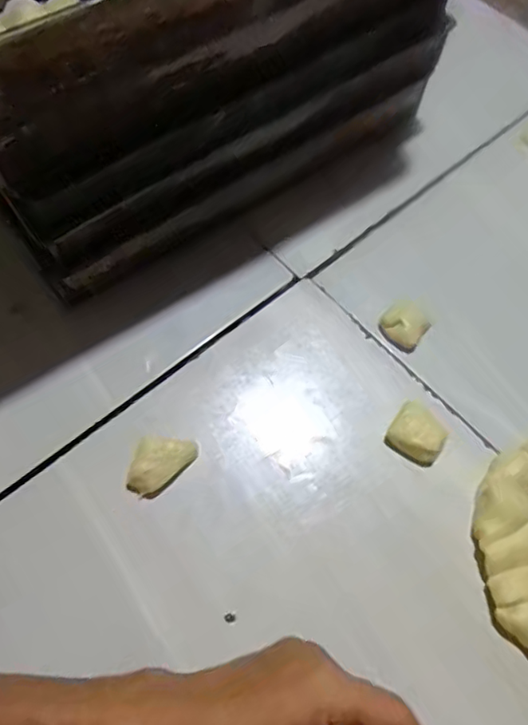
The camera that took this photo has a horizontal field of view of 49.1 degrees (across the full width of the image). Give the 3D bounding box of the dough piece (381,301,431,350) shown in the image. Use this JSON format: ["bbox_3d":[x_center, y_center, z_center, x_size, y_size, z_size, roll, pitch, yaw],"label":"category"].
[{"bbox_3d":[0.130,-0.035,0.534,0.038,0.018,0.034,40,71,18],"label":"dough piece"}]

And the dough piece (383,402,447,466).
[{"bbox_3d":[0.131,0.058,0.486,0.044,0.020,0.048,31,68,15],"label":"dough piece"}]

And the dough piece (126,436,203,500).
[{"bbox_3d":[-0.084,0.080,0.466,0.035,0.026,0.059,41,71,18],"label":"dough piece"}]

